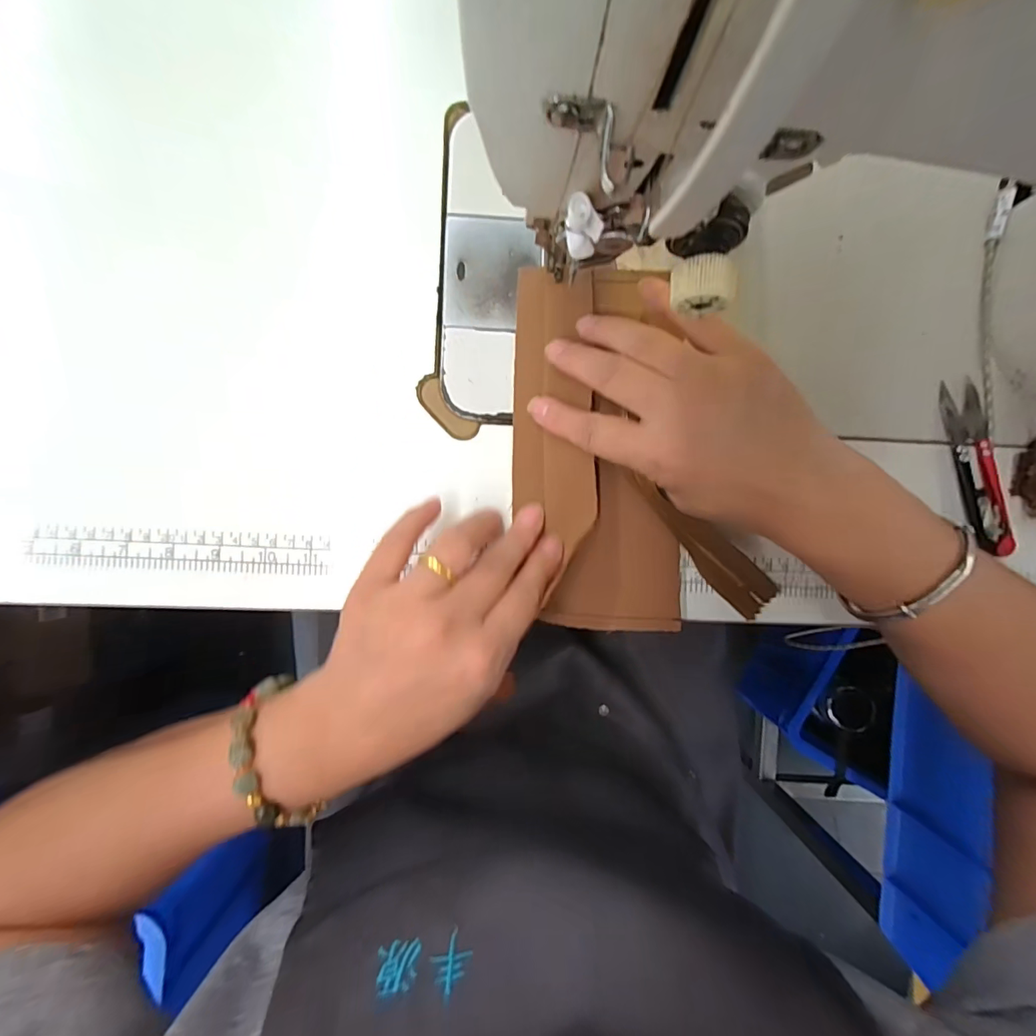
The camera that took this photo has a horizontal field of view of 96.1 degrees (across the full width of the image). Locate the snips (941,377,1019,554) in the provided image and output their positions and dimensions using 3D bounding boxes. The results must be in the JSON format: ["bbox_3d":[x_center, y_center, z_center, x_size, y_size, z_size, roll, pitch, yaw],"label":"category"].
[{"bbox_3d":[0.273,-0.030,0.275,0.024,0.012,0.101,-12,92,-3],"label":"snips"}]

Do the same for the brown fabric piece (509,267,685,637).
[{"bbox_3d":[0.044,-0.037,0.267,0.091,0.014,0.205,-3,91,-1],"label":"brown fabric piece"}]

